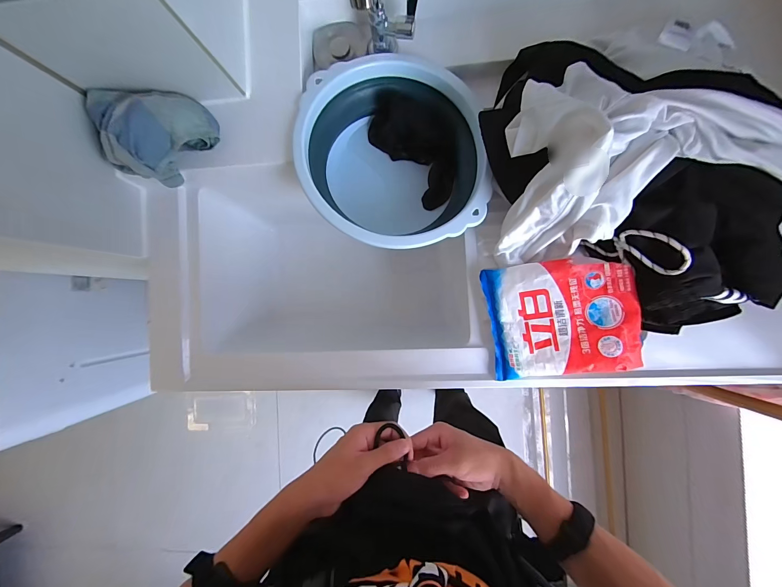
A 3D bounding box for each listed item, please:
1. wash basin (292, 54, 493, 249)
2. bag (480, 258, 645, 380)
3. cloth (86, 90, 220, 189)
[{"bbox_3d":[0.006,-0.212,0.523,0.258,0.159,0.278,0,93,5],"label":"wash basin"},{"bbox_3d":[0.239,0.033,0.475,0.184,0.050,0.158,-9,88,20],"label":"bag"},{"bbox_3d":[-0.342,-0.226,0.461,0.158,0.063,0.121,20,95,4],"label":"cloth"}]

